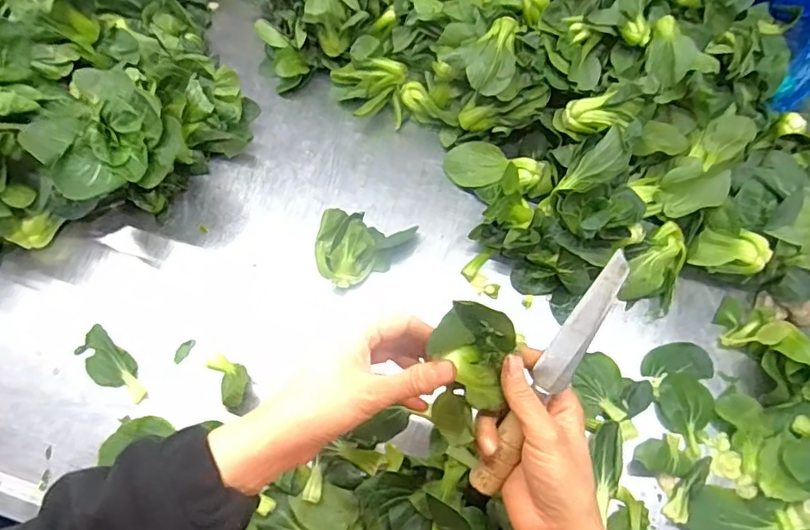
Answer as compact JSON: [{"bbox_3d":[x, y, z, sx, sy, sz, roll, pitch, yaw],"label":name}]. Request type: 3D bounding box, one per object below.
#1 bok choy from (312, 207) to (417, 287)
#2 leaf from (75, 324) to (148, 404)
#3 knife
[{"bbox_3d":[-0.045,-0.015,0.595,0.094,0.055,0.079,10,67,3],"label":"bok choy"},{"bbox_3d":[-0.301,0.106,0.562,0.092,0.009,0.040,38,71,14],"label":"leaf"},{"bbox_3d":[0.106,0.083,0.399,0.023,0.018,0.201,31,100,12],"label":"knife"}]

